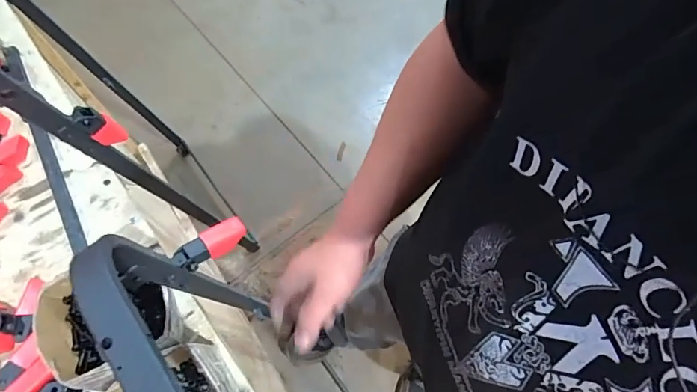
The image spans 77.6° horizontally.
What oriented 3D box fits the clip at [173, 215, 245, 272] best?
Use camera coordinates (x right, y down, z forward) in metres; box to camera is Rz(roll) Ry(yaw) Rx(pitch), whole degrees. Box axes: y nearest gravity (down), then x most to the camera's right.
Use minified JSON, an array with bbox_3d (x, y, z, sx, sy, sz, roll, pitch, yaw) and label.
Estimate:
[{"bbox_3d":[-0.166,0.057,0.524,0.087,0.023,0.032,-38,73,-16],"label":"clip"}]

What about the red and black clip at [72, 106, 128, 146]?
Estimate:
[{"bbox_3d":[-0.363,-0.100,0.638,0.039,0.083,0.027,-16,68,-8],"label":"red and black clip"}]

